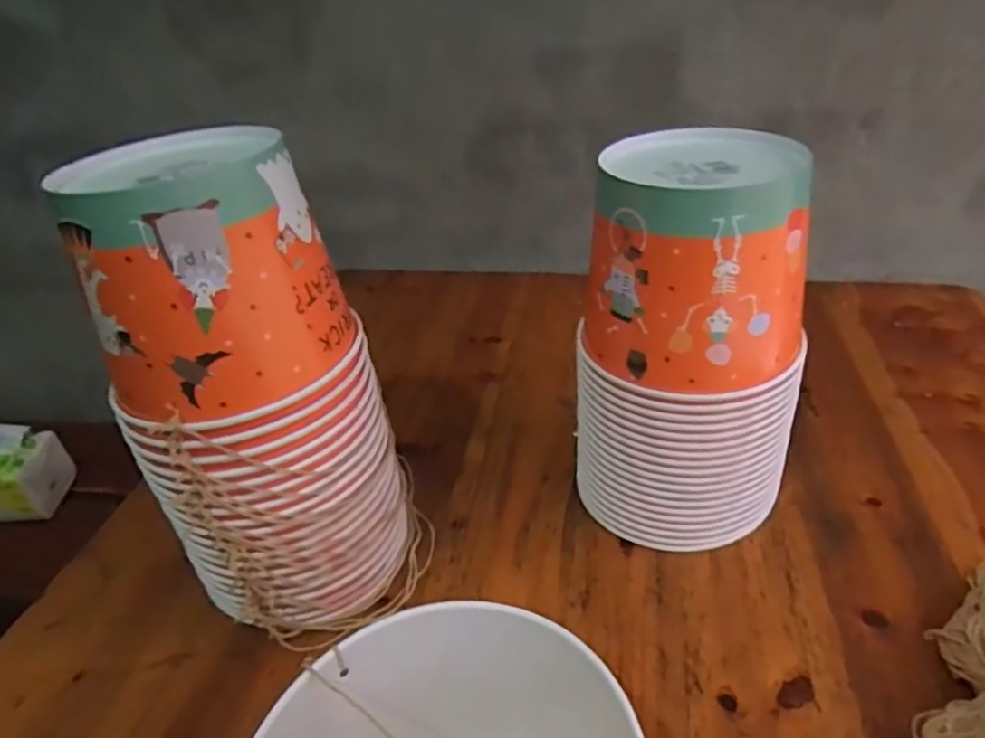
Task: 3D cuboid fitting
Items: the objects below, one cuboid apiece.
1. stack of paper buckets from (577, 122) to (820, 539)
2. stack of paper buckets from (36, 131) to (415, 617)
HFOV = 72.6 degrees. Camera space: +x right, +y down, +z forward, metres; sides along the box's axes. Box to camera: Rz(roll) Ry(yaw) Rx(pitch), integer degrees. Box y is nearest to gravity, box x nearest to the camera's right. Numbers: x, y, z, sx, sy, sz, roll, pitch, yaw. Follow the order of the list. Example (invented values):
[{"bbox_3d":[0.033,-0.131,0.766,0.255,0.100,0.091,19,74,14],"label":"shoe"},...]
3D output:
[{"bbox_3d":[0.135,-0.006,0.482,0.124,0.277,0.140,-30,40,-33],"label":"stack of paper buckets"},{"bbox_3d":[-0.160,0.019,0.451,0.151,0.320,0.132,-25,38,-27],"label":"stack of paper buckets"}]

